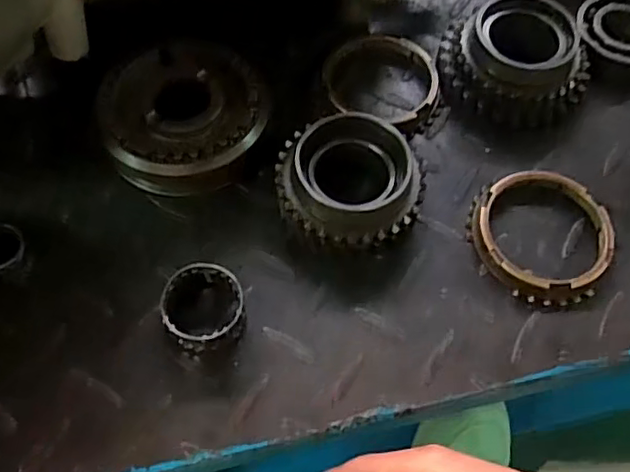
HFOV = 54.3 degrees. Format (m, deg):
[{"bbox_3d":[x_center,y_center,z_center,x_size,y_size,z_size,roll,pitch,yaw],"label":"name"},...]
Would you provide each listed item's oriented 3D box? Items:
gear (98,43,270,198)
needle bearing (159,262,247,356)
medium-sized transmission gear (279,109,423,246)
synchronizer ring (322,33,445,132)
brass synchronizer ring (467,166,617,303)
[{"bbox_3d":[-0.061,-0.056,0.293,0.079,0.023,0.072,0,63,-1],"label":"gear"},{"bbox_3d":[-0.046,0.030,0.254,0.032,0.019,0.034,0,63,-1],"label":"needle bearing"},{"bbox_3d":[0.014,-0.022,0.275,0.064,0.031,0.056,23,65,10],"label":"medium-sized transmission gear"},{"bbox_3d":[0.036,-0.081,0.317,0.061,0.010,0.056,0,63,-1],"label":"synchronizer ring"},{"bbox_3d":[0.102,-0.001,0.280,0.064,0.010,0.062,0,63,-1],"label":"brass synchronizer ring"}]

